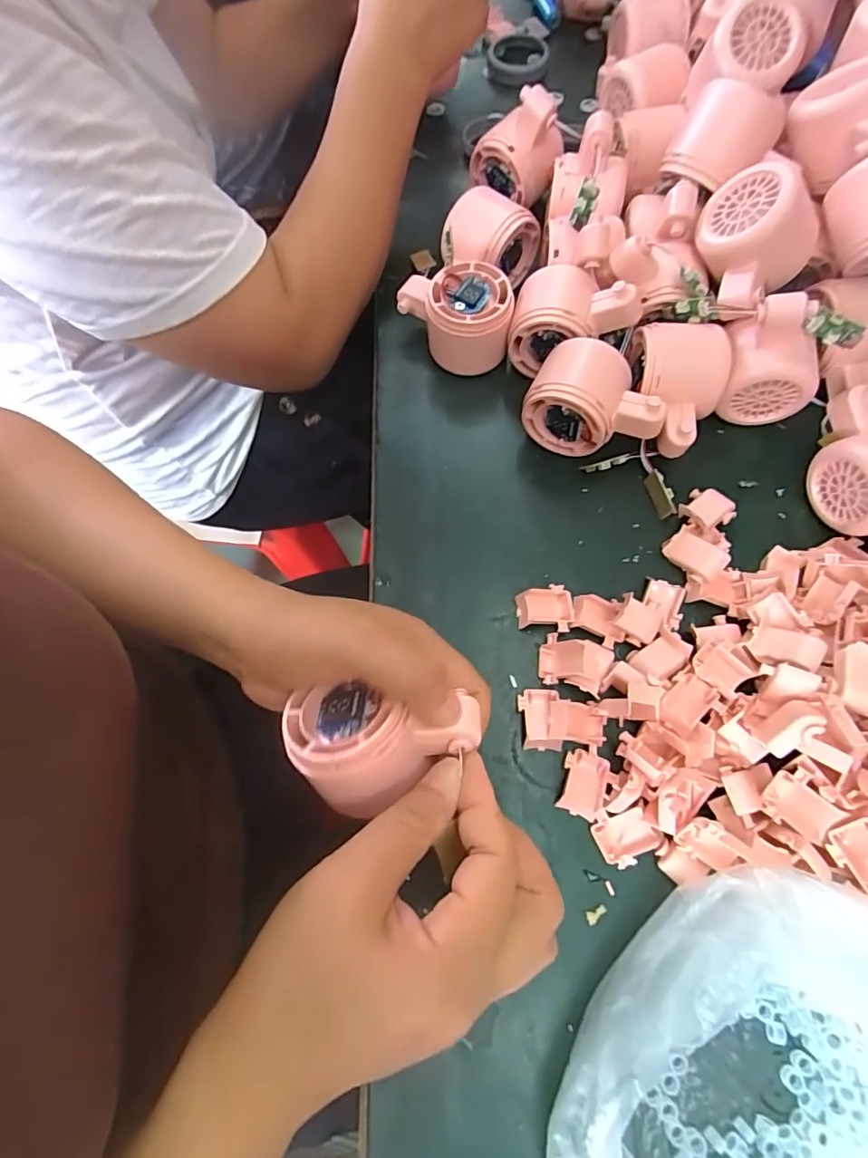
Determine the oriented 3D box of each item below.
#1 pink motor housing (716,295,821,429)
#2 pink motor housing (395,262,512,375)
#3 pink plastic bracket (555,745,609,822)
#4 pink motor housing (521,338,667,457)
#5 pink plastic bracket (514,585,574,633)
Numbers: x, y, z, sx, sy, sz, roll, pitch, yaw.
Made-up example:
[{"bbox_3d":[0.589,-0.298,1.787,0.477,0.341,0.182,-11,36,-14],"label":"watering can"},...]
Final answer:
[{"bbox_3d":[0.210,-0.136,0.327,0.052,0.073,0.047,4,72,5],"label":"pink motor housing"},{"bbox_3d":[0.013,-0.181,0.378,0.082,0.054,0.060,10,72,7],"label":"pink motor housing"},{"bbox_3d":[0.081,0.109,0.288,0.022,0.010,0.037,18,74,10],"label":"pink plastic bracket"},{"bbox_3d":[0.104,-0.112,0.344,0.083,0.053,0.054,22,74,11],"label":"pink motor housing"},{"bbox_3d":[0.067,0.018,0.323,0.034,0.008,0.027,-2,71,3],"label":"pink plastic bracket"}]

